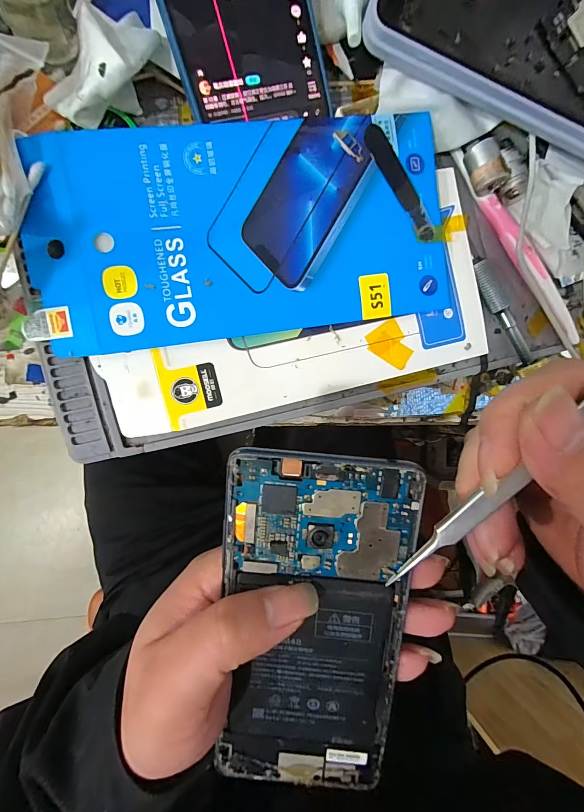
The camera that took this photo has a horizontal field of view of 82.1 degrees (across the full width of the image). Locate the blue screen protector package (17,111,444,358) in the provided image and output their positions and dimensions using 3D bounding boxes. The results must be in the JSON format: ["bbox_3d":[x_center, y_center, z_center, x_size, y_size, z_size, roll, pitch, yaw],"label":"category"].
[{"bbox_3d":[-0.024,-0.098,0.187,0.227,0.005,0.114,-9,90,-9],"label":"blue screen protector package"}]

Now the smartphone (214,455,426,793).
[{"bbox_3d":[0.010,0.094,0.141,0.073,0.013,0.153,0,100,-8],"label":"smartphone"}]

